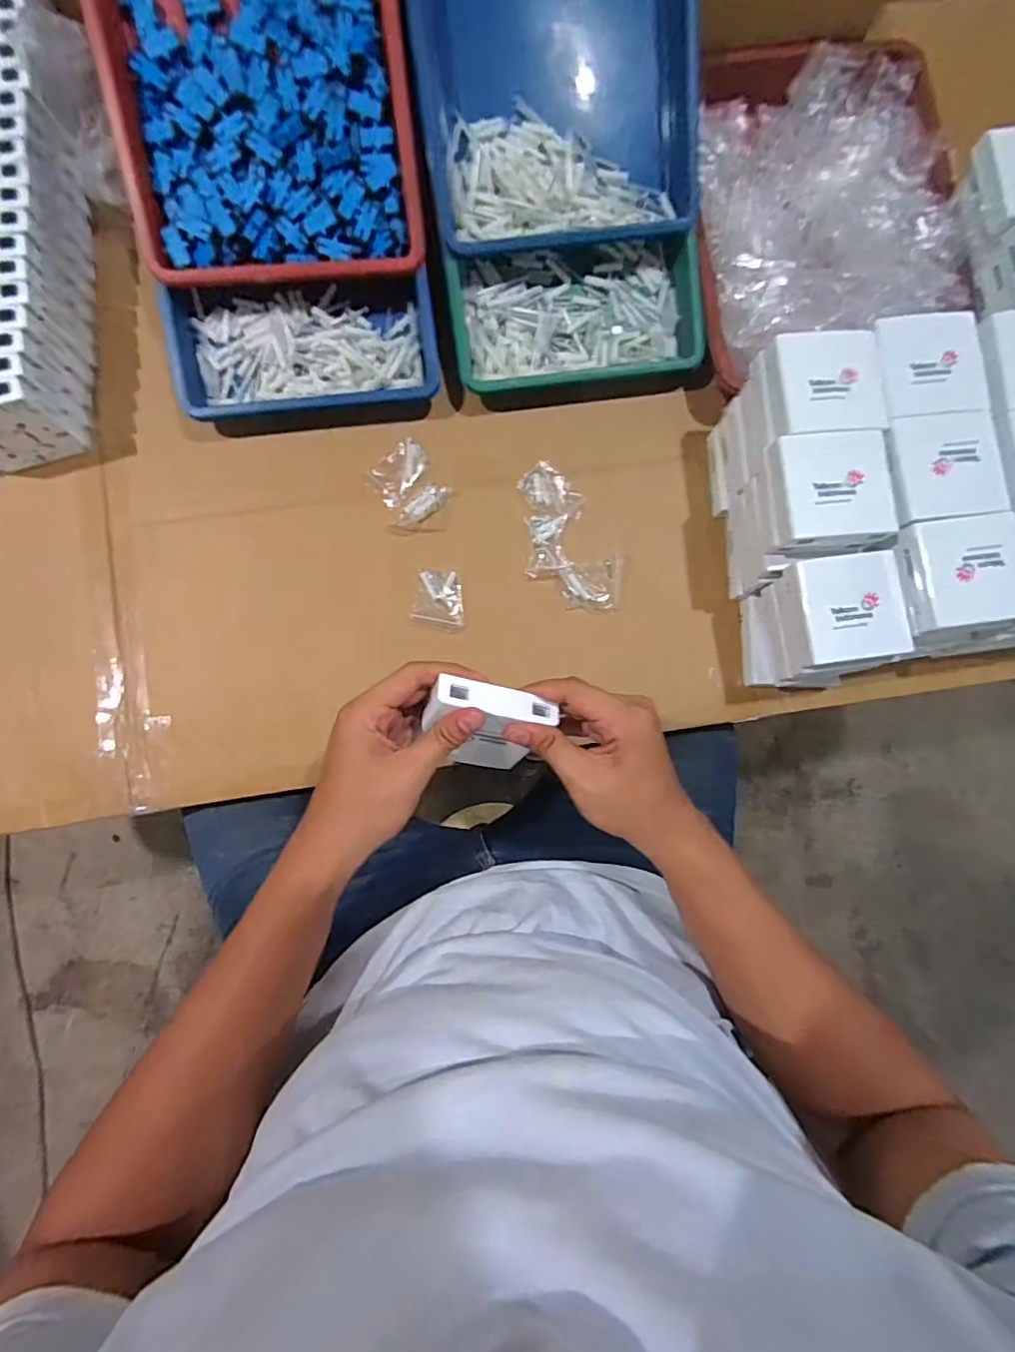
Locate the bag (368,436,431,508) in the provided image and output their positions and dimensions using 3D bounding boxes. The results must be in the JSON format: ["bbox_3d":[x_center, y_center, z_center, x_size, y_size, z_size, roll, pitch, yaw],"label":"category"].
[{"bbox_3d":[-0.105,-0.200,0.543,0.061,0.014,0.043,-45,89,-7],"label":"bag"}]

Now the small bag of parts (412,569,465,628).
[{"bbox_3d":[-0.066,-0.074,0.532,0.049,0.014,0.052,4,84,-4],"label":"small bag of parts"}]

